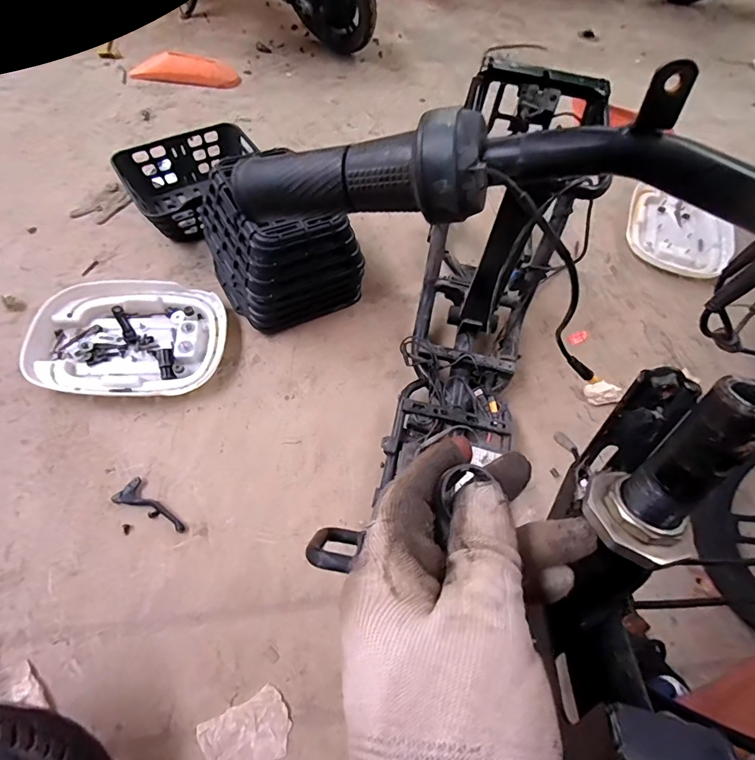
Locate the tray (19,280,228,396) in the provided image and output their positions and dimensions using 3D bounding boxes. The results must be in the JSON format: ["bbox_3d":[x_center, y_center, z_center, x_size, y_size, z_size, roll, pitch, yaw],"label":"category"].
[{"bbox_3d":[-0.512,-0.096,0.874,0.380,0.057,0.280,4,59,-2],"label":"tray"}]

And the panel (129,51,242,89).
[{"bbox_3d":[-0.628,-1.007,1.387,0.338,0.052,0.111,6,59,0],"label":"panel"}]

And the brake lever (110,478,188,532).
[{"bbox_3d":[-0.380,0.215,0.720,0.130,0.013,0.047,27,61,12],"label":"brake lever"}]

